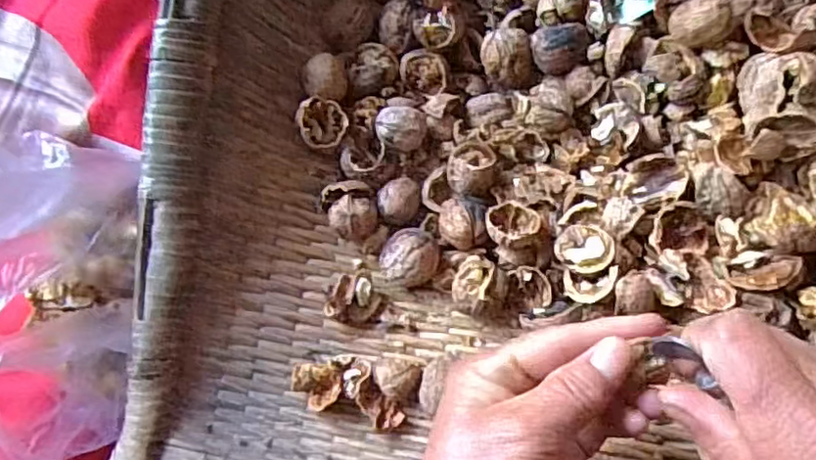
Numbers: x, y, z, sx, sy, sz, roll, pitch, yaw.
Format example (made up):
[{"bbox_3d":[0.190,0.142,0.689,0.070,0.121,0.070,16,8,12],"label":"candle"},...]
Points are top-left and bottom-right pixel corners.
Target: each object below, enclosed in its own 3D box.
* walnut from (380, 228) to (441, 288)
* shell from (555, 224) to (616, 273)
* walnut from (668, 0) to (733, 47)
[{"bbox_3d":[0.001,0.016,0.368,0.034,0.024,0.033,8,86,5],"label":"walnut"},{"bbox_3d":[0.098,0.011,0.350,0.030,0.020,0.026,0,85,4],"label":"shell"},{"bbox_3d":[0.158,-0.113,0.342,0.027,0.029,0.025,0,85,4],"label":"walnut"}]

